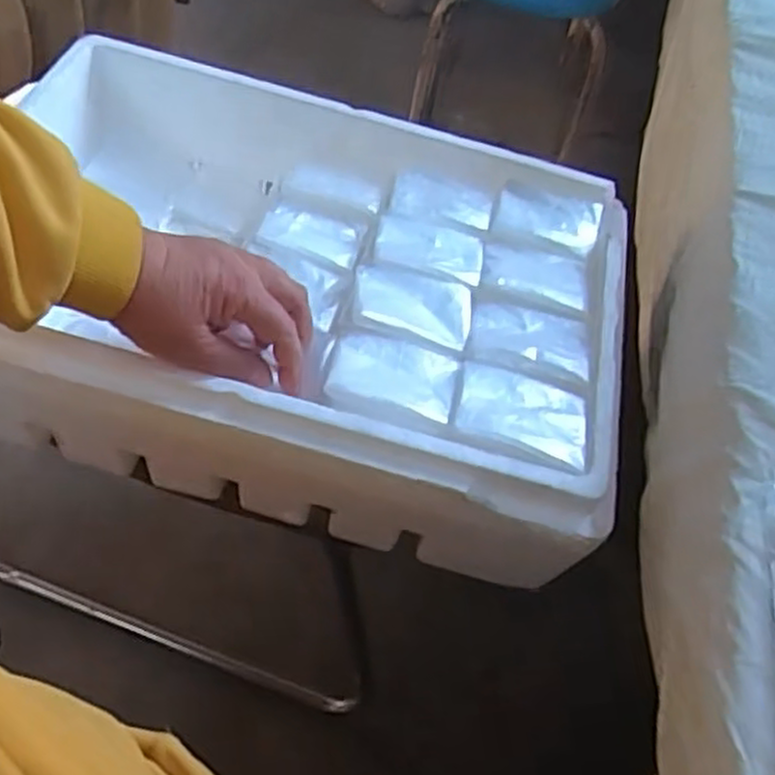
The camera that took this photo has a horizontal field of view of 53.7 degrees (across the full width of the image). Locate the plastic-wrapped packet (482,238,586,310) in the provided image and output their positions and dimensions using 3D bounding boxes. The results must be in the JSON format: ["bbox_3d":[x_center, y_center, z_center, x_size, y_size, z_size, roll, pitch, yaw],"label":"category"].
[{"bbox_3d":[0.112,-0.089,0.580,0.079,0.012,0.059,16,54,4],"label":"plastic-wrapped packet"}]

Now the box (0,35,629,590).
[{"bbox_3d":[-0.064,-0.070,0.579,0.459,0.133,0.310,12,54,4],"label":"box"}]

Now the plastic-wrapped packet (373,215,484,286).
[{"bbox_3d":[0.033,-0.105,0.585,0.080,0.015,0.061,12,54,0],"label":"plastic-wrapped packet"}]

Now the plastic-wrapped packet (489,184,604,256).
[{"bbox_3d":[0.128,-0.135,0.615,0.084,0.016,0.059,18,54,4],"label":"plastic-wrapped packet"}]

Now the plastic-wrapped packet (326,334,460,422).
[{"bbox_3d":[0.004,-0.010,0.494,0.080,0.021,0.063,12,54,1],"label":"plastic-wrapped packet"}]

